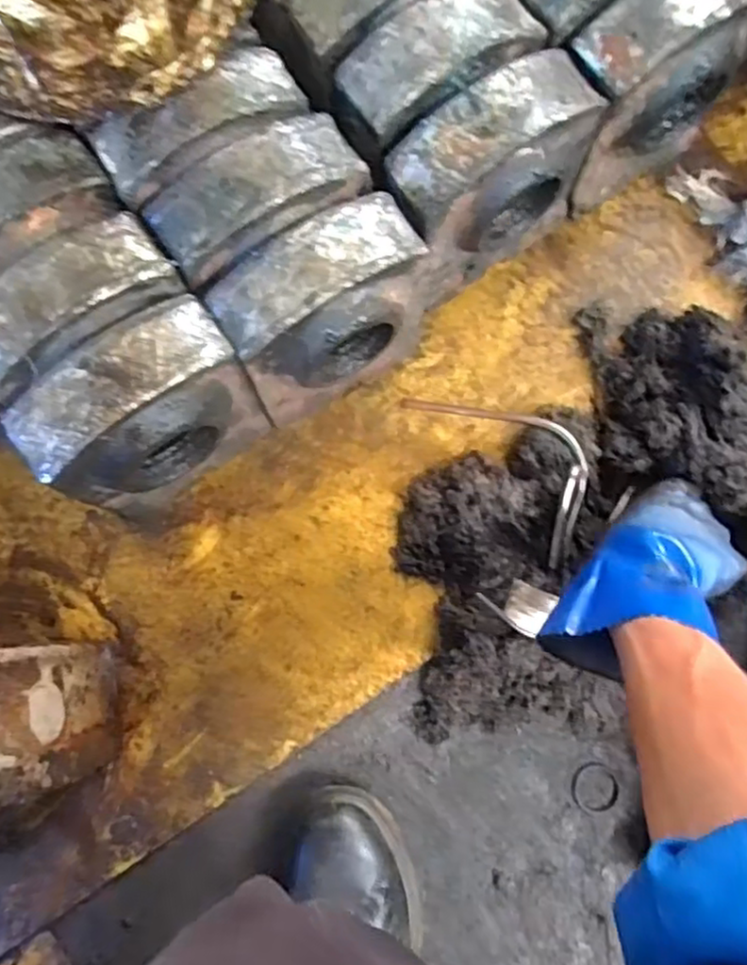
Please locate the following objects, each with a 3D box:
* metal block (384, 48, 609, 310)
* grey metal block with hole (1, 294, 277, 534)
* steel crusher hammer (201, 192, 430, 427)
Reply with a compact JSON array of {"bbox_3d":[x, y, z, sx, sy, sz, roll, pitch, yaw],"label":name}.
[{"bbox_3d":[0.094,-0.248,0.612,0.172,0.193,0.084,-37,81,-7],"label":"metal block"},{"bbox_3d":[-0.176,-0.049,0.574,0.163,0.187,0.093,-42,81,-8],"label":"grey metal block with hole"},{"bbox_3d":[-0.037,-0.134,0.589,0.161,0.189,0.085,-34,80,-7],"label":"steel crusher hammer"}]

